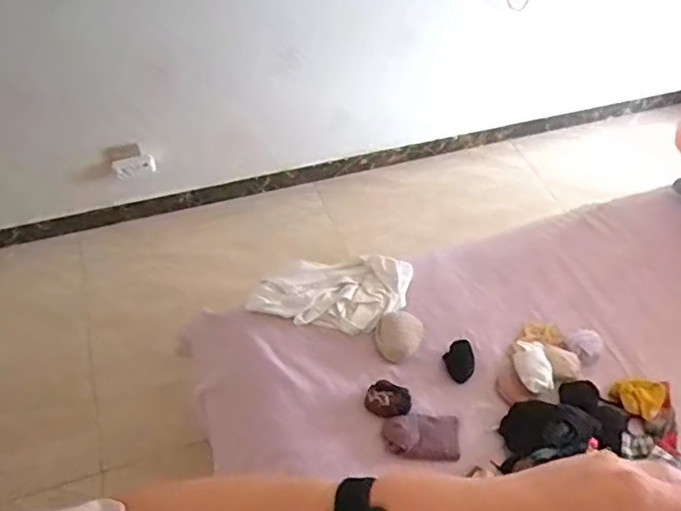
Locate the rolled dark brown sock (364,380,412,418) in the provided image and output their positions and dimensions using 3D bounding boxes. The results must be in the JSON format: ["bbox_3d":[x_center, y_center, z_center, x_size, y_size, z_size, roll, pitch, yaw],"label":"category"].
[{"bbox_3d":[0.083,0.251,0.991,0.077,0.043,0.055,19,54,11],"label":"rolled dark brown sock"}]

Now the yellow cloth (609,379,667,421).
[{"bbox_3d":[0.531,0.245,1.010,0.081,0.022,0.077,-31,61,-24],"label":"yellow cloth"}]

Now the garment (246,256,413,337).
[{"bbox_3d":[-0.017,0.066,1.139,0.299,0.066,0.168,7,53,2],"label":"garment"}]

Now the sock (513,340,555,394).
[{"bbox_3d":[0.339,0.195,1.014,0.056,0.047,0.099,-5,53,-7],"label":"sock"}]

